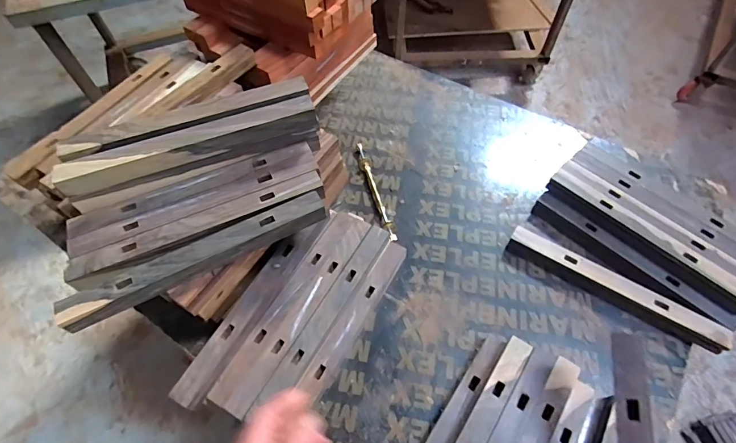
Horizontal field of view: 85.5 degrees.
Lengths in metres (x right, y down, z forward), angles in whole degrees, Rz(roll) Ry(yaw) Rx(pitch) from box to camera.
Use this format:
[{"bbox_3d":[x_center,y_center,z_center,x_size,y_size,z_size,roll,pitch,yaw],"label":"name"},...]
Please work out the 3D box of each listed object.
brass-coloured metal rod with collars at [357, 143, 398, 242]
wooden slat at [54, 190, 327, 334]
[{"bbox_3d":[0.014,-0.059,0.741,0.022,0.020,0.232,-14,59,-7],"label":"brass-coloured metal rod with collars"},{"bbox_3d":[-0.204,0.046,0.495,0.323,0.029,0.033,-25,61,-14],"label":"wooden slat"}]

